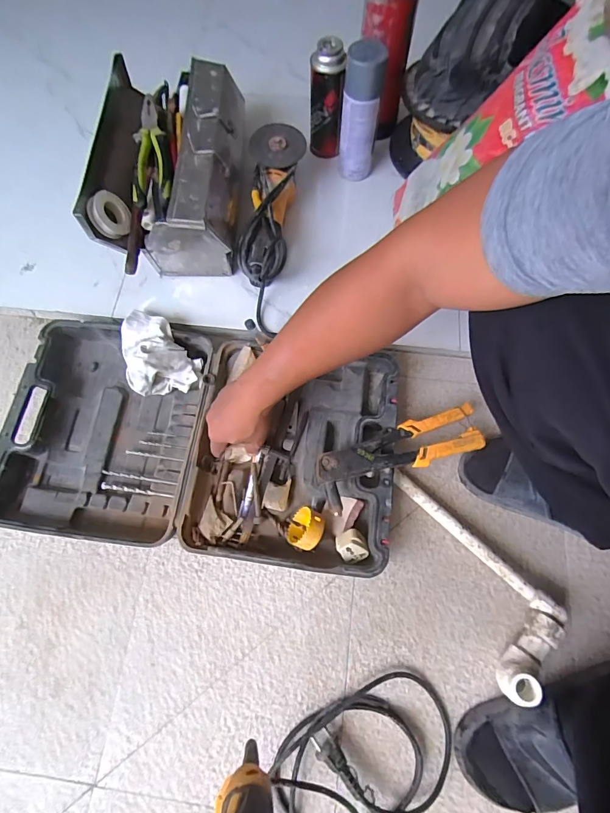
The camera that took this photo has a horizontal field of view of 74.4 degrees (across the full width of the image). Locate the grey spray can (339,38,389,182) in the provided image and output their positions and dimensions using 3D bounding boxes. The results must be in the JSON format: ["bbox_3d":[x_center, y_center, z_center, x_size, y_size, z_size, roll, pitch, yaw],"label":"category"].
[{"bbox_3d":[0.097,-0.515,0.714,0.062,0.197,0.070,-3,69,0],"label":"grey spray can"}]

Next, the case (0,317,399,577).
[{"bbox_3d":[-0.166,0.033,0.619,0.585,0.058,0.350,6,71,4],"label":"case"}]

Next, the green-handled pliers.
[{"bbox_3d":[-0.257,-0.420,0.672,0.067,0.031,0.228,-14,77,11],"label":"green-handled pliers"}]

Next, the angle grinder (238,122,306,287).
[{"bbox_3d":[-0.059,-0.348,0.720,0.095,0.095,0.329,4,68,2],"label":"angle grinder"}]

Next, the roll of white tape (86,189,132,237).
[{"bbox_3d":[-0.320,-0.313,0.657,0.022,0.063,0.073,-17,61,44],"label":"roll of white tape"}]

